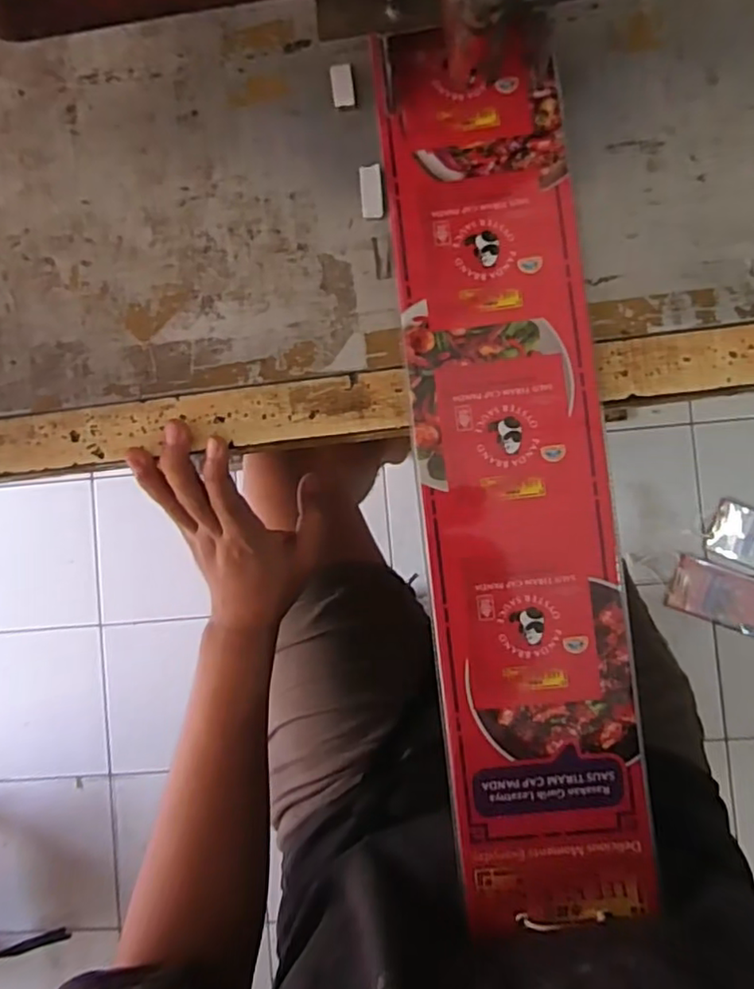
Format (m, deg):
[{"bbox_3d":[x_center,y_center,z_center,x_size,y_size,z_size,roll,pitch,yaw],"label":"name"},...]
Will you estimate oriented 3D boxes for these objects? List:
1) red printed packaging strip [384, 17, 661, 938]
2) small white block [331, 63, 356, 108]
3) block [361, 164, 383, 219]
[{"bbox_3d":[0.079,-0.012,0.357,0.103,0.007,0.495,-6,88,4],"label":"red printed packaging strip"},{"bbox_3d":[-0.020,-0.240,0.370,0.013,0.007,0.023,-6,88,4],"label":"small white block"},{"bbox_3d":[-0.003,-0.175,0.365,0.012,0.005,0.028,-4,88,4],"label":"block"}]

